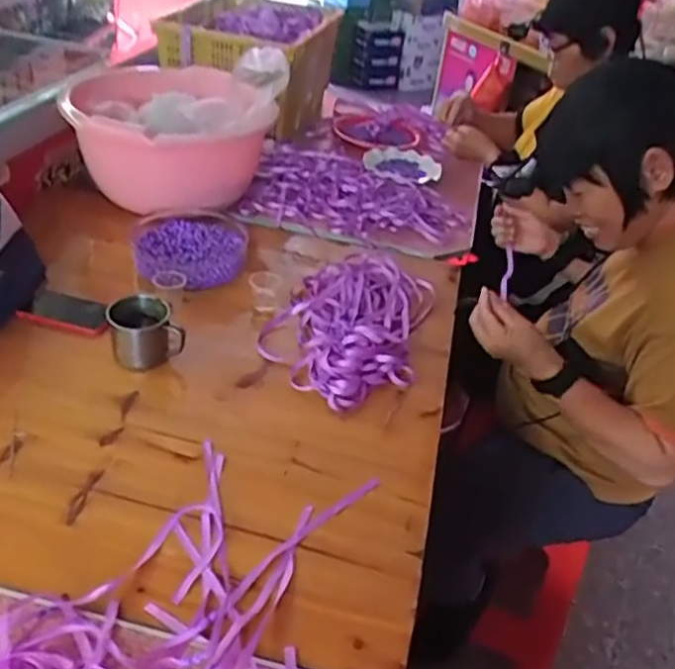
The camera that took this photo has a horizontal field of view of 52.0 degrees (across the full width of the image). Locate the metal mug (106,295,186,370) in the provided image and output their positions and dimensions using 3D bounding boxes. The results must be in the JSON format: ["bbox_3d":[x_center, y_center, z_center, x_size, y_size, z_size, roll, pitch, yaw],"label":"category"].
[{"bbox_3d":[-0.276,-0.008,0.999,0.099,0.093,0.079,-6,38,-19],"label":"metal mug"}]

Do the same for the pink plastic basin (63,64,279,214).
[{"bbox_3d":[-0.334,-0.403,1.434,0.381,0.216,0.459,0,36,-12],"label":"pink plastic basin"}]

